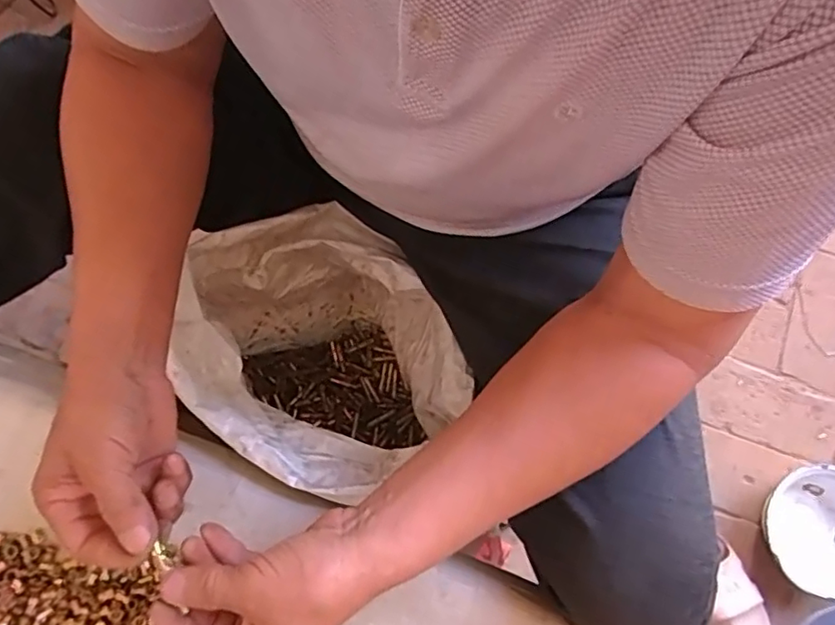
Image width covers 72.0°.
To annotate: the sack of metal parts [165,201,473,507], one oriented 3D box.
[{"bbox_3d":[-0.094,0.057,0.675,0.230,0.382,0.259,-38,81,-8],"label":"sack of metal parts"}]

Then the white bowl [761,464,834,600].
[{"bbox_3d":[0.583,0.311,0.821,0.149,0.061,0.165,26,79,4],"label":"white bowl"}]

